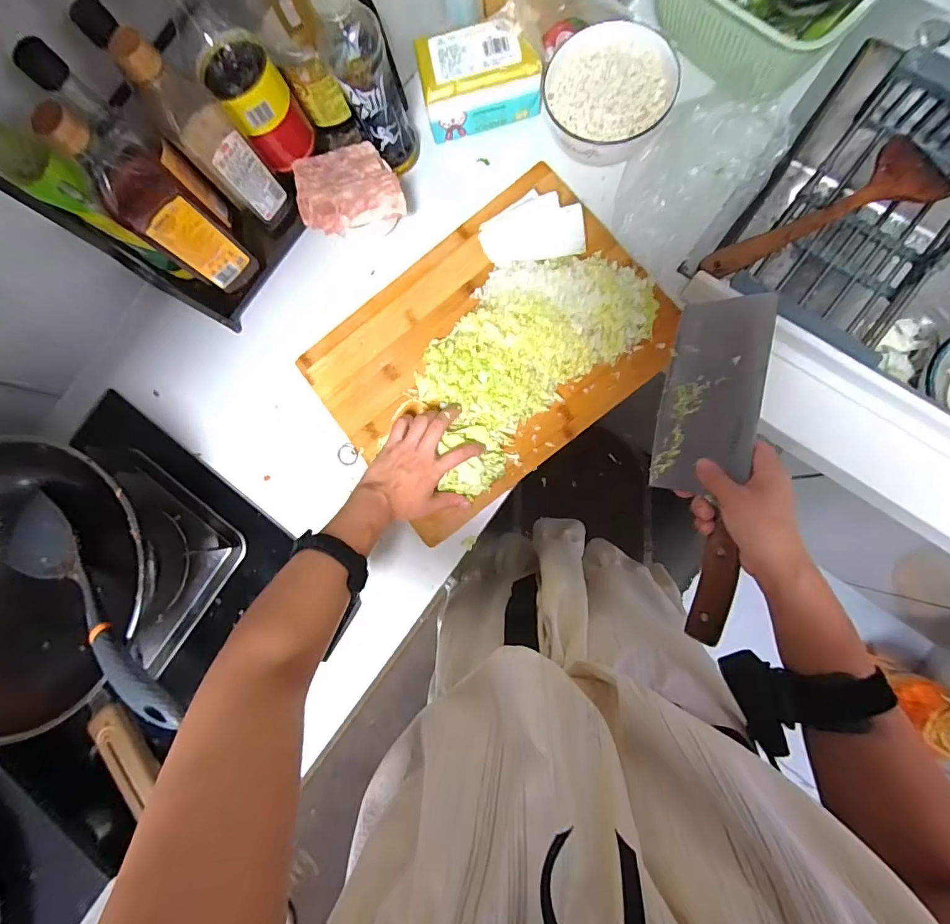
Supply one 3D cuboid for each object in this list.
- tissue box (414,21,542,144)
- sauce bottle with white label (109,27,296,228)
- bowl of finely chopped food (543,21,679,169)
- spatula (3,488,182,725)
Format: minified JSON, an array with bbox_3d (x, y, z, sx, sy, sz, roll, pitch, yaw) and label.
[{"bbox_3d":[0.007,-0.480,0.584,0.140,0.081,0.073,-11,83,6],"label":"tissue box"},{"bbox_3d":[-0.293,-0.357,0.506,0.069,0.219,0.060,44,91,9],"label":"sauce bottle with white label"},{"bbox_3d":[0.160,-0.435,0.557,0.146,0.062,0.145,-1,84,7],"label":"bowl of finely chopped food"},{"bbox_3d":[-0.414,0.157,0.493,0.350,0.038,0.080,31,89,28],"label":"spatula"}]

